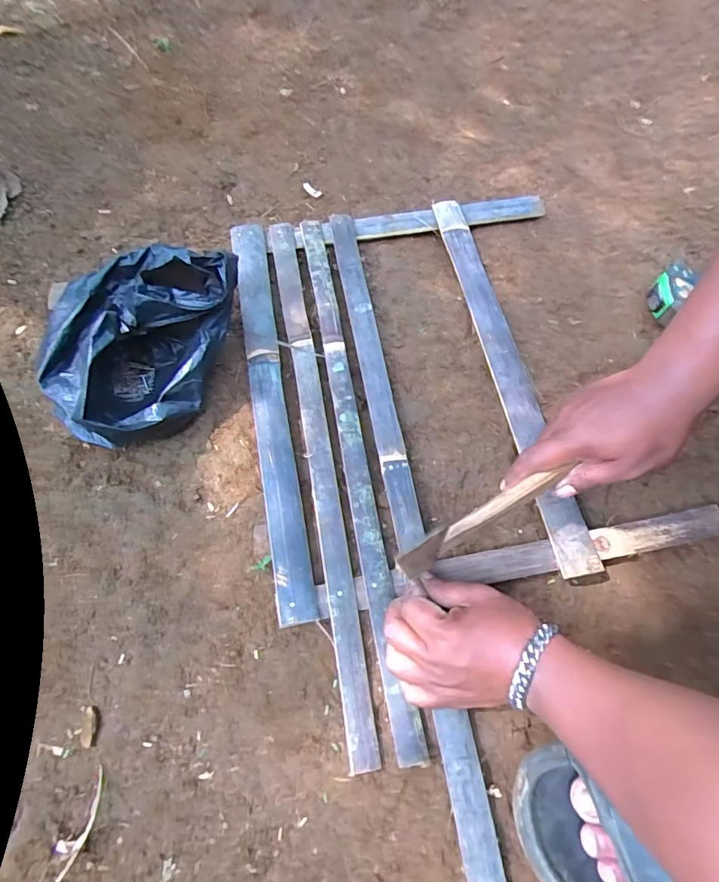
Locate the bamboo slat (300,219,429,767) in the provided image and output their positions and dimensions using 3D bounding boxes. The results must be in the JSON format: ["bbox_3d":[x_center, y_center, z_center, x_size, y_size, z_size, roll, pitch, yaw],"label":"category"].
[{"bbox_3d":[-0.008,-0.005,0.513,0.026,0.010,0.575,-9,68,-5],"label":"bamboo slat"}]

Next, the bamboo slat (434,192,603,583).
[{"bbox_3d":[0.157,-0.092,0.546,0.039,0.010,0.472,-13,66,0],"label":"bamboo slat"}]

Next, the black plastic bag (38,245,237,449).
[{"bbox_3d":[-0.228,-0.099,0.497,0.161,0.120,0.191,23,67,10],"label":"black plastic bag"}]

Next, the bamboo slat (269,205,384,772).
[{"bbox_3d":[-0.044,0.000,0.506,0.027,0.011,0.567,-10,69,-4],"label":"bamboo slat"}]

